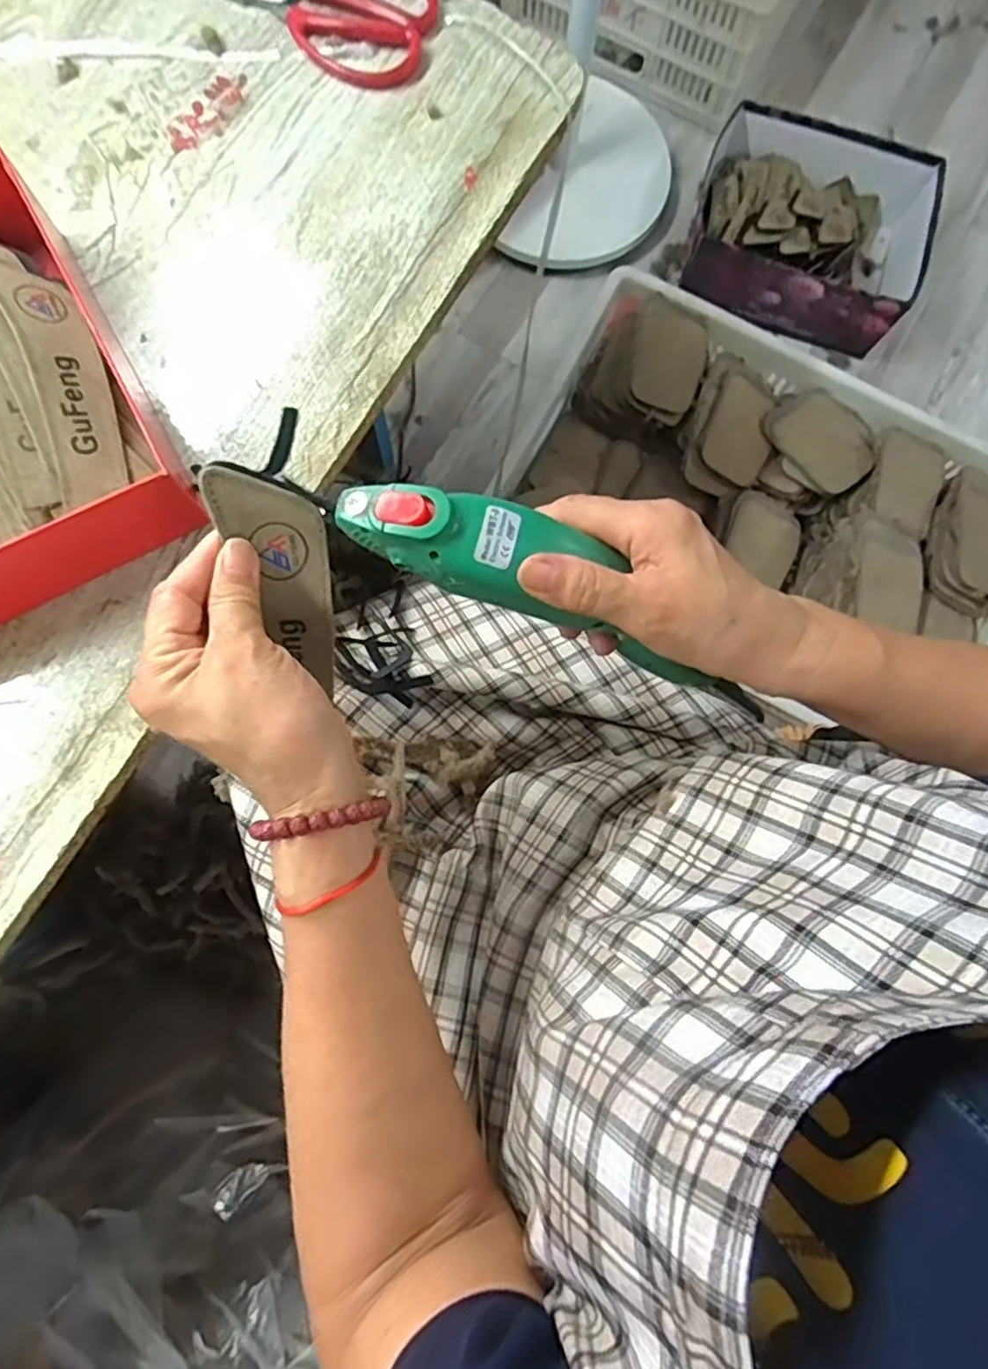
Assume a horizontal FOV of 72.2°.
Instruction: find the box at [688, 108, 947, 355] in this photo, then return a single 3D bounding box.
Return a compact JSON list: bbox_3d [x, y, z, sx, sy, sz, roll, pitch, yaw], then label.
[{"bbox_3d":[0.468,-0.668,1.004,0.335,0.128,0.268,19,81,1],"label":"box"}]

